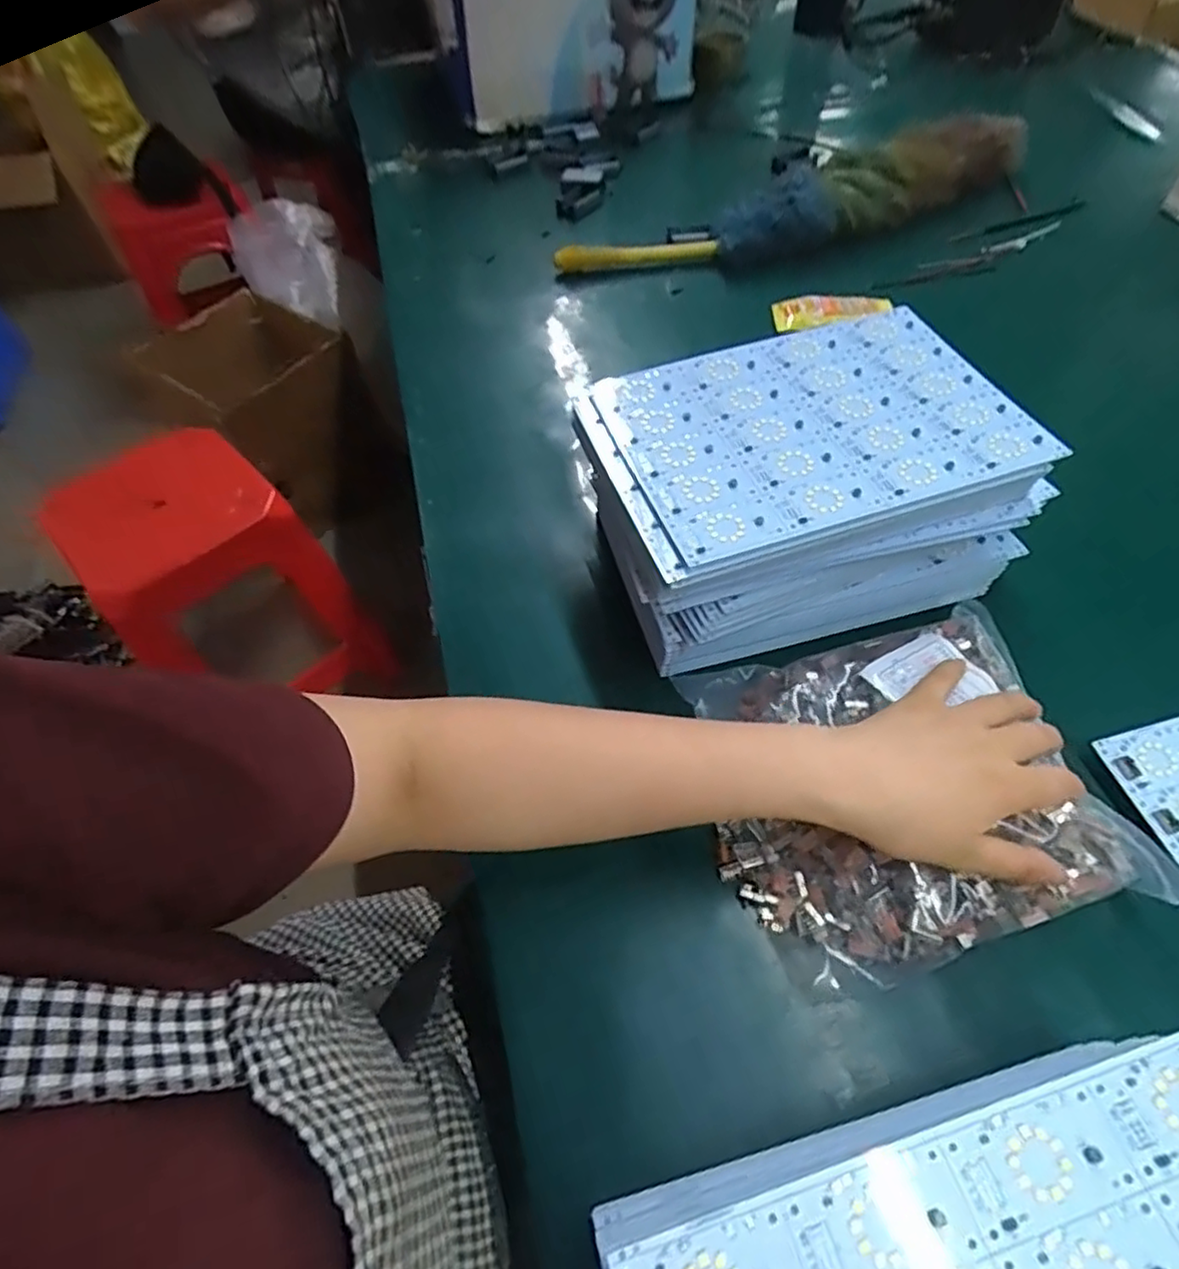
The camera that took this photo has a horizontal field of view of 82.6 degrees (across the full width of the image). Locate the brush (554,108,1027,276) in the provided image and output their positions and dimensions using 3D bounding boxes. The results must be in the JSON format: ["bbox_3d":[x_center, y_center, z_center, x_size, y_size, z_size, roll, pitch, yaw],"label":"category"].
[{"bbox_3d":[0.243,-0.466,0.731,0.561,0.075,0.104,-19,56,-10],"label":"brush"}]

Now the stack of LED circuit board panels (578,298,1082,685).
[{"bbox_3d":[0.139,-0.097,0.456,0.259,0.119,0.170,-14,56,-7],"label":"stack of LED circuit board panels"}]

